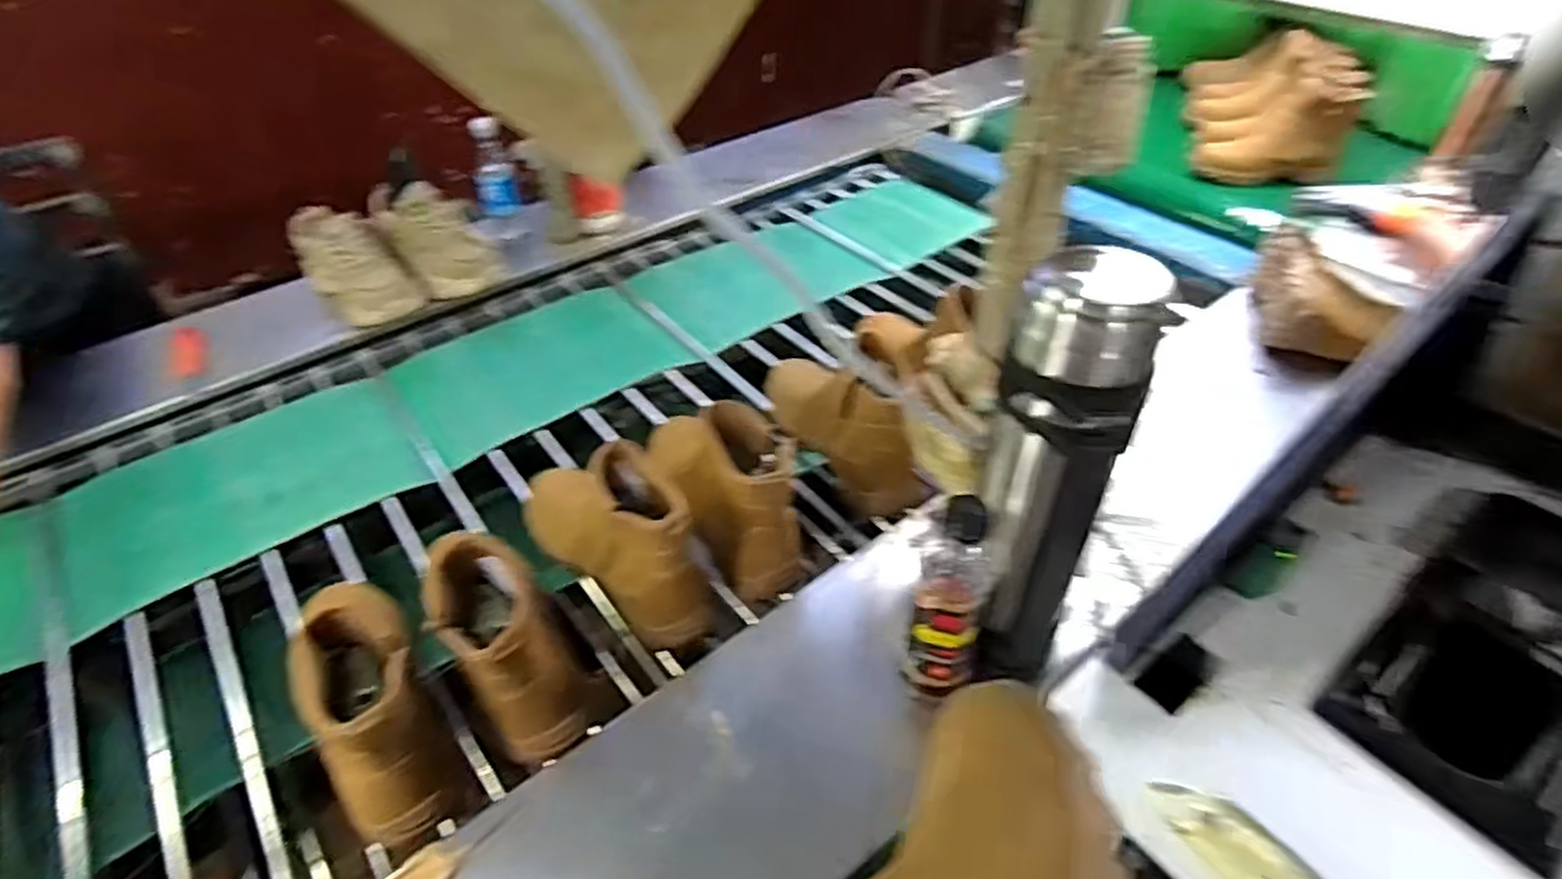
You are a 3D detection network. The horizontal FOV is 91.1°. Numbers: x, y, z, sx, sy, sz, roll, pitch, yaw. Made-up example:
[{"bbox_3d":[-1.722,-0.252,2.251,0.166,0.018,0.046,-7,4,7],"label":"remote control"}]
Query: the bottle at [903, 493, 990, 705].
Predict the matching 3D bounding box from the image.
[{"bbox_3d":[0.147,0.143,0.672,0.068,0.205,0.066,7,45,9],"label":"bottle"}]

